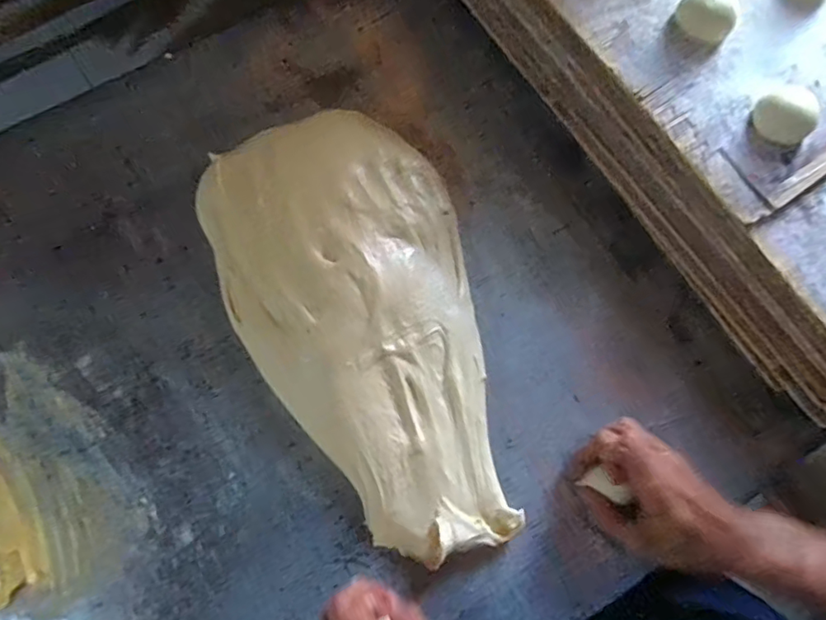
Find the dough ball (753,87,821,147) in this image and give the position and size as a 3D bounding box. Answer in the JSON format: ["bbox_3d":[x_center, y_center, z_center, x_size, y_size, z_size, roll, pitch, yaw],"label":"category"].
[{"bbox_3d":[0.292,-0.153,0.426,0.056,0.019,0.042,-34,79,-10],"label":"dough ball"}]

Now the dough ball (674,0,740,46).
[{"bbox_3d":[0.237,-0.238,0.445,0.045,0.021,0.039,37,77,7],"label":"dough ball"}]

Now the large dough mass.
[{"bbox_3d":[-0.036,0.012,0.457,0.198,0.052,0.374,-21,76,-8],"label":"large dough mass"}]

